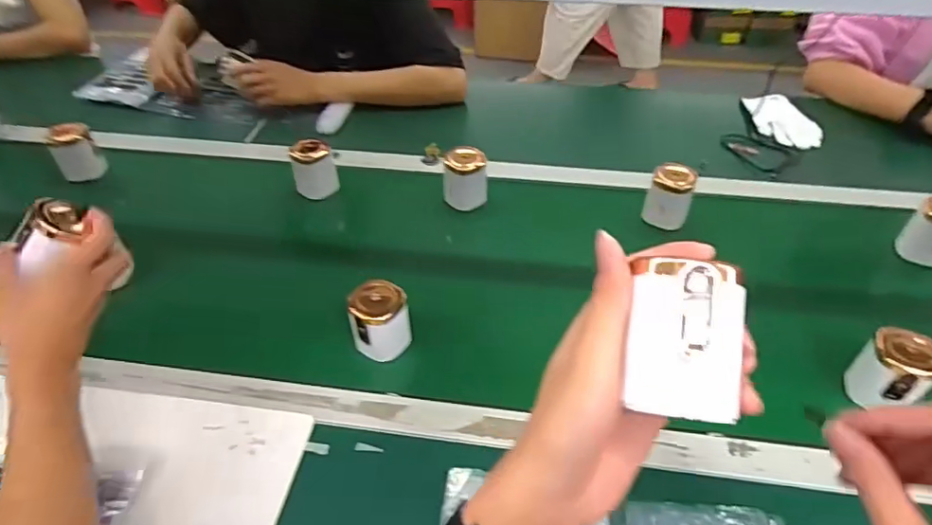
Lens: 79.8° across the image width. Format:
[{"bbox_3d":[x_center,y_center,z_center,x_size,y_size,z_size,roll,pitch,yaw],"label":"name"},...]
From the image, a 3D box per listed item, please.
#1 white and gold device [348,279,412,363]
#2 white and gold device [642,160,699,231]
[{"bbox_3d":[-0.095,0.061,0.612,0.062,0.072,0.061,-14,45,-13],"label":"white and gold device"},{"bbox_3d":[0.281,-0.088,0.769,0.060,0.085,0.053,17,47,18],"label":"white and gold device"}]

